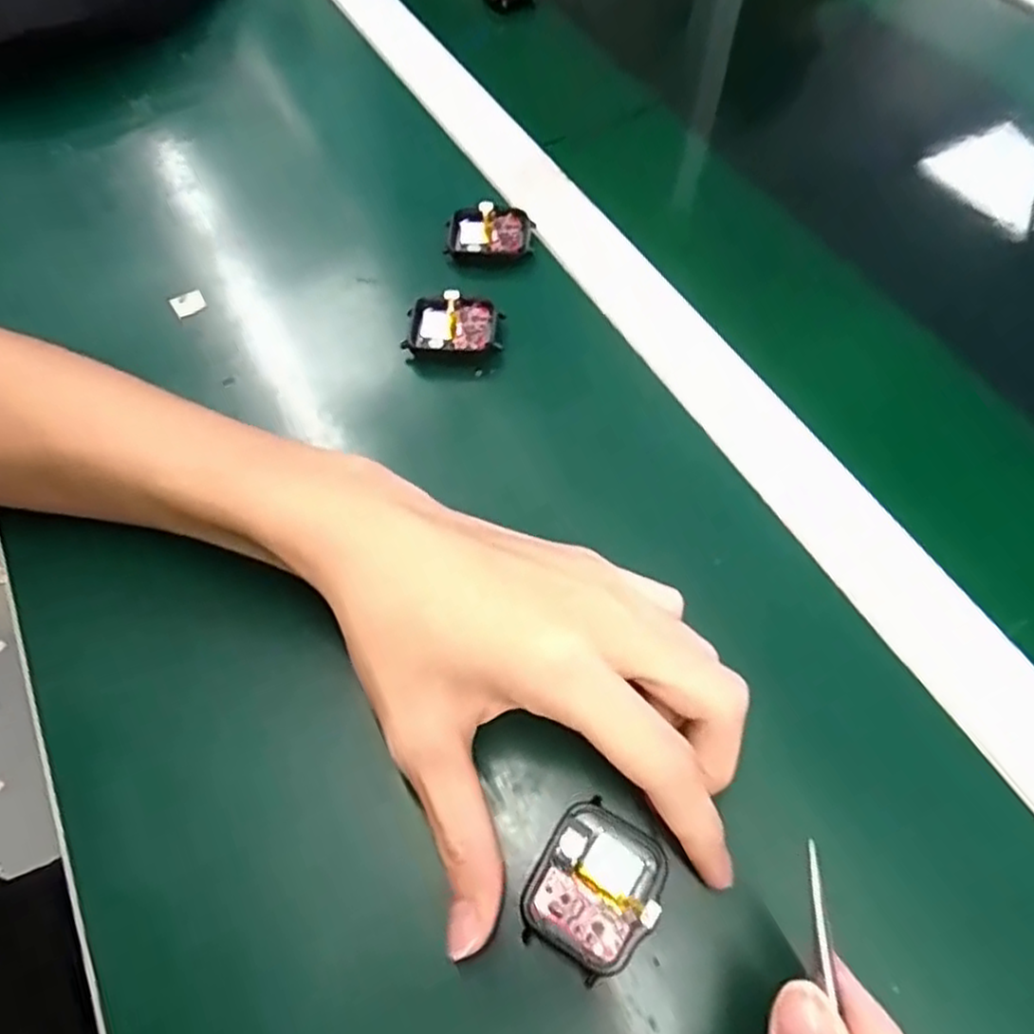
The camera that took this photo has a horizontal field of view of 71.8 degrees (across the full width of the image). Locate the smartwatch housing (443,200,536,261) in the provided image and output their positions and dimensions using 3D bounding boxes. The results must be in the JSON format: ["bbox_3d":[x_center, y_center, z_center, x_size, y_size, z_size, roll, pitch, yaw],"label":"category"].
[{"bbox_3d":[-0.015,-0.155,0.390,0.047,0.009,0.036,5,60,3],"label":"smartwatch housing"}]

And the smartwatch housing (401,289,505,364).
[{"bbox_3d":[-0.032,-0.095,0.357,0.047,0.011,0.036,-5,60,-3],"label":"smartwatch housing"}]

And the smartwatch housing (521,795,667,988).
[{"bbox_3d":[0.026,0.121,0.234,0.039,0.012,0.046,26,64,15],"label":"smartwatch housing"}]

